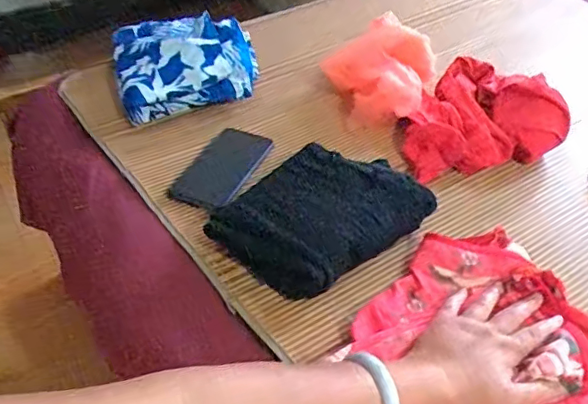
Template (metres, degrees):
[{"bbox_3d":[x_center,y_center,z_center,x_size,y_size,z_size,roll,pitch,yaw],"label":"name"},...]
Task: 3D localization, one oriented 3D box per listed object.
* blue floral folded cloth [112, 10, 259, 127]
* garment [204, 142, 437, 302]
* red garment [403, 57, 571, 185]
[{"bbox_3d":[-0.176,-0.229,0.905,0.223,0.071,0.212,-10,41,-9],"label":"blue floral folded cloth"},{"bbox_3d":[0.028,0.012,0.657,0.232,0.055,0.174,-29,47,-28],"label":"garment"},{"bbox_3d":[0.245,-0.132,0.800,0.208,0.078,0.195,-10,41,-9],"label":"red garment"}]

